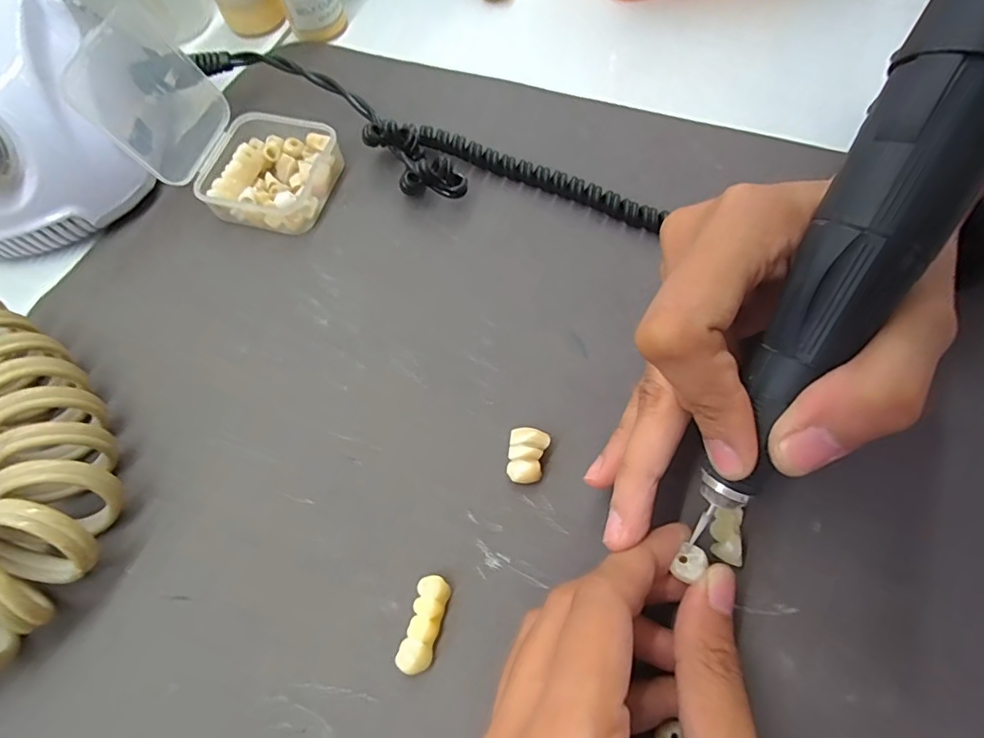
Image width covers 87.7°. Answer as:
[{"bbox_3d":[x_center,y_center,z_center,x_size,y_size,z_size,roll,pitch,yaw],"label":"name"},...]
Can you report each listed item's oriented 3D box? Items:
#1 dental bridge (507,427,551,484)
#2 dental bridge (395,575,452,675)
[{"bbox_3d":[0.013,0.031,0.186,0.014,0.006,0.021,5,67,5],"label":"dental bridge"},{"bbox_3d":[-0.022,0.083,0.166,0.010,0.007,0.028,14,68,9],"label":"dental bridge"}]

